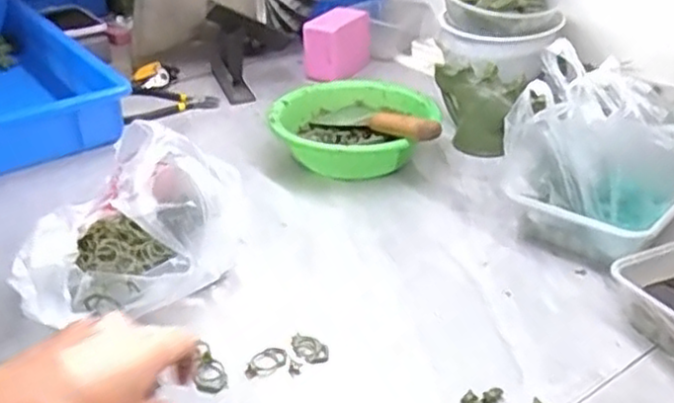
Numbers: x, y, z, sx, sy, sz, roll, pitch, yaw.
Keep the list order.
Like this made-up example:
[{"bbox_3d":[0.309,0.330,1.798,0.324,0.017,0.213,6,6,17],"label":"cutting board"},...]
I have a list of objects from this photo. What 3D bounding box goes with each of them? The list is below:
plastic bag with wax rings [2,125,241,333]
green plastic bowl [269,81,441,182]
[{"bbox_3d":[-0.189,0.018,0.650,0.194,0.128,0.153,-8,31,-12],"label":"plastic bag with wax rings"},{"bbox_3d":[0.022,-0.083,0.876,0.192,0.065,0.196,-1,30,0],"label":"green plastic bowl"}]

